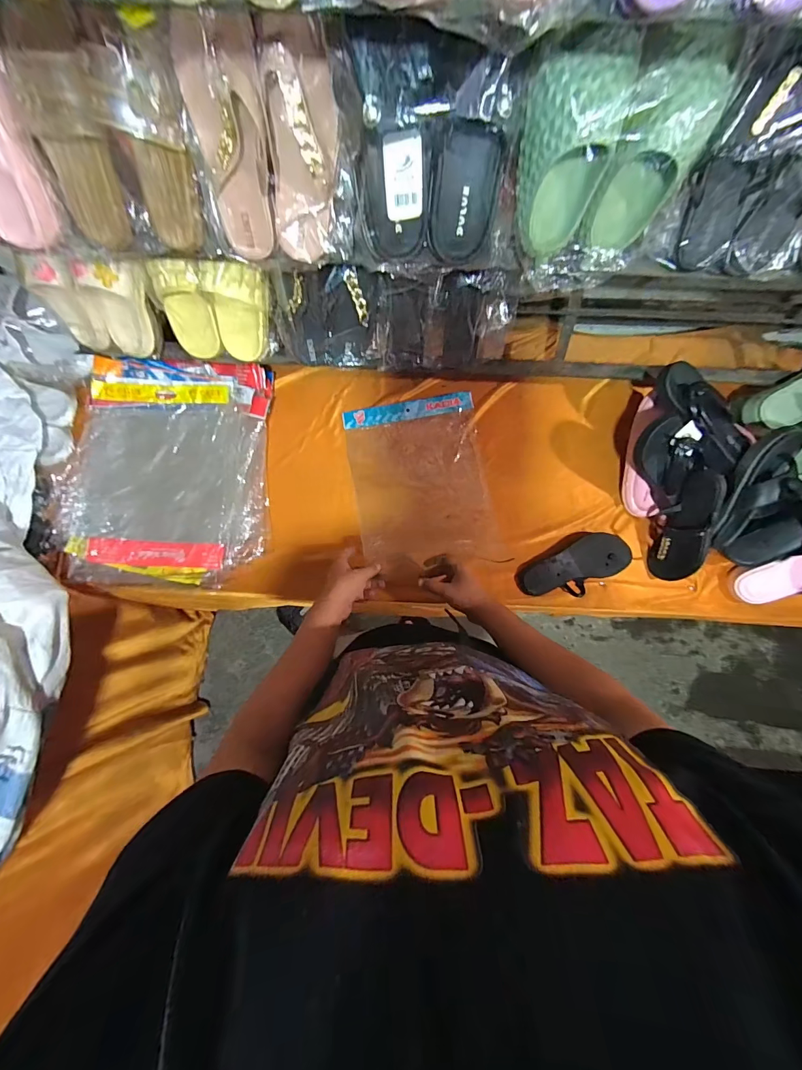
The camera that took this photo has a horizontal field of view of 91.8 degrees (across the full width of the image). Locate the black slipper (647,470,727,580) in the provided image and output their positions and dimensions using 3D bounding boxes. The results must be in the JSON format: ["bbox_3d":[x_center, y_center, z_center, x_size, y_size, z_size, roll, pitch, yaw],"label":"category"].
[{"bbox_3d":[0.551,-0.014,0.760,0.065,0.089,0.226,4,120,1],"label":"black slipper"}]

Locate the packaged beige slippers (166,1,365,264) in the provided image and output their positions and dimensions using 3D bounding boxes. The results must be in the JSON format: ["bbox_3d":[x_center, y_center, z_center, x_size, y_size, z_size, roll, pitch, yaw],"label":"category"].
[{"bbox_3d":[-0.152,-0.454,0.467,0.214,0.209,0.047,10,49,3],"label":"packaged beige slippers"}]

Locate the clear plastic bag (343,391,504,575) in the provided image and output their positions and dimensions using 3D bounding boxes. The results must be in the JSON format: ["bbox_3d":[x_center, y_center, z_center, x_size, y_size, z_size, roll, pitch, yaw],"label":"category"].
[{"bbox_3d":[0.042,-0.117,0.847,0.286,0.025,0.369,-9,80,-1],"label":"clear plastic bag"}]

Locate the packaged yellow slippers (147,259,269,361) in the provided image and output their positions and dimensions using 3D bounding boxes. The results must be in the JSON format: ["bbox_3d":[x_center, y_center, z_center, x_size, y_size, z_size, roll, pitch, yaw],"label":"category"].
[{"bbox_3d":[-0.337,-0.406,0.709,0.199,0.177,0.080,-2,51,-1],"label":"packaged yellow slippers"}]

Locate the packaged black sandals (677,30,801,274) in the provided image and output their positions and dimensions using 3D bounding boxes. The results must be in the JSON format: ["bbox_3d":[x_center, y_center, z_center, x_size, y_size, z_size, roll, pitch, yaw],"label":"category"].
[{"bbox_3d":[0.455,-0.451,0.475,0.180,0.215,0.080,-1,59,7],"label":"packaged black sandals"}]

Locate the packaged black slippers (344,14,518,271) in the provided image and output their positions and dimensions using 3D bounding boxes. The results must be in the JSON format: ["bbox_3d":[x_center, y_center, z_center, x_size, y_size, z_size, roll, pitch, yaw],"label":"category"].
[{"bbox_3d":[0.049,-0.435,0.461,0.214,0.215,0.080,-2,54,-1],"label":"packaged black slippers"}]

